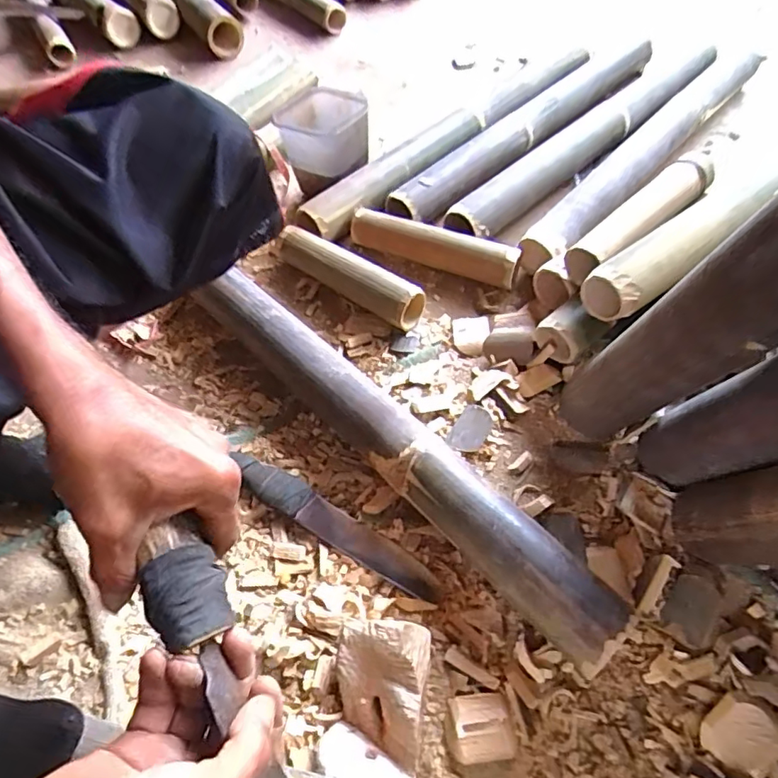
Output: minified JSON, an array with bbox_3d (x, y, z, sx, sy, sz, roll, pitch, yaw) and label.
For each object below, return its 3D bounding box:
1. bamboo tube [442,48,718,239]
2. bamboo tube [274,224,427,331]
[{"bbox_3d":[0.324,-0.391,0.853,0.633,0.054,0.075,-38,59,-21],"label":"bamboo tube"},{"bbox_3d":[-0.052,-0.144,0.714,0.217,0.055,0.050,33,62,25],"label":"bamboo tube"}]

